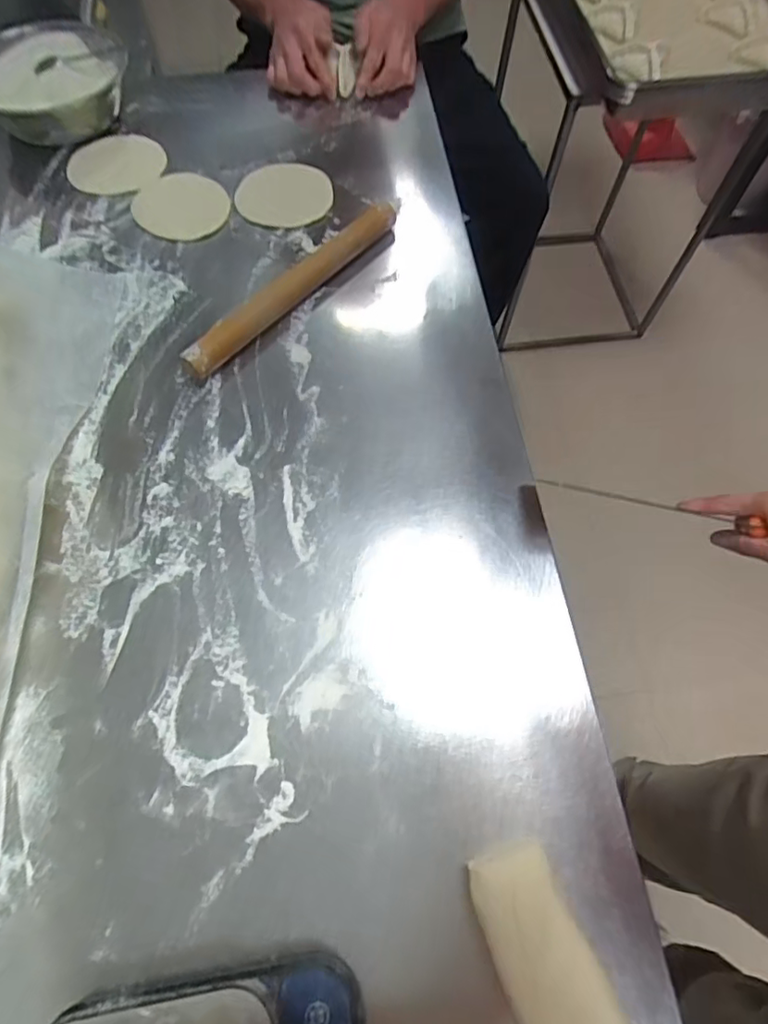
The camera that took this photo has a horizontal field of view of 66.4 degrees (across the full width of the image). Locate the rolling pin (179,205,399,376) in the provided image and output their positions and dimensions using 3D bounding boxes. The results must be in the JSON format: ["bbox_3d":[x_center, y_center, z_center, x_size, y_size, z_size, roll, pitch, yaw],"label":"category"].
[{"bbox_3d":[-0.093,-0.250,0.643,0.031,0.037,0.306,38,70,16],"label":"rolling pin"}]

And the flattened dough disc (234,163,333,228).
[{"bbox_3d":[-0.123,-0.395,0.727,0.116,0.010,0.114,0,65,-1],"label":"flattened dough disc"}]

